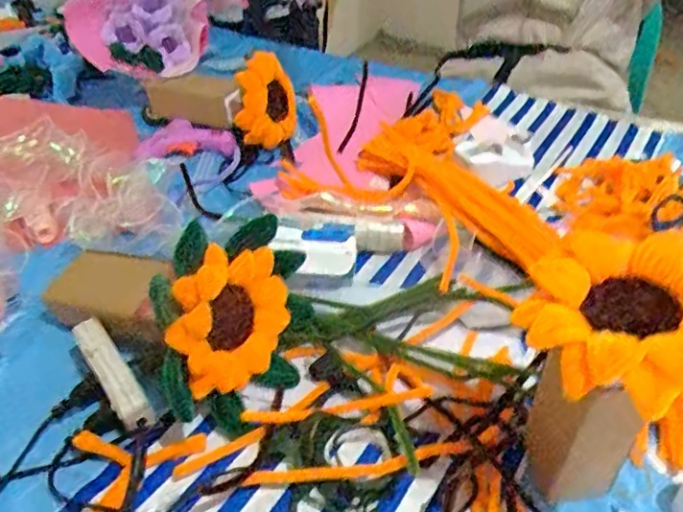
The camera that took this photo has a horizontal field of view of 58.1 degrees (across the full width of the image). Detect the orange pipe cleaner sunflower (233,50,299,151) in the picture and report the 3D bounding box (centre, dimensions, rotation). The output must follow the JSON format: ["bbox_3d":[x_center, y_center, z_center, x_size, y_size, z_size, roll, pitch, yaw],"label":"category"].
[{"bbox_3d":[-0.096,-0.201,0.807,0.085,0.114,0.048,13,9,-41],"label":"orange pipe cleaner sunflower"}]

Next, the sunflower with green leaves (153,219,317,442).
[{"bbox_3d":[-0.085,0.044,0.482,0.033,0.150,0.154,6,41,40],"label":"sunflower with green leaves"}]

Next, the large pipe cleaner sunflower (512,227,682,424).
[{"bbox_3d":[0.155,0.034,0.337,0.107,0.038,0.107,-6,43,6],"label":"large pipe cleaner sunflower"}]

